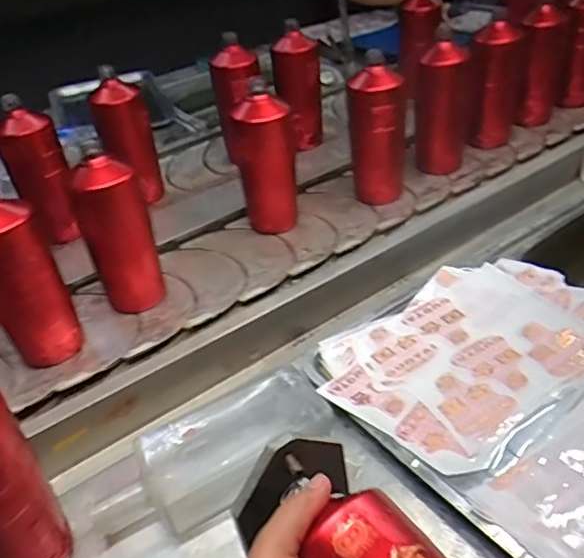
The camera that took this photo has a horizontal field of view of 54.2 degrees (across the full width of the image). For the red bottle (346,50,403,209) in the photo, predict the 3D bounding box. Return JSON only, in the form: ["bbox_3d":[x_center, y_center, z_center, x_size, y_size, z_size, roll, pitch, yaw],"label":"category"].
[{"bbox_3d":[0.122,-0.214,0.838,0.077,0.193,0.079,-4,35,8],"label":"red bottle"}]

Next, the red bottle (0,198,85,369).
[{"bbox_3d":[-0.288,0.004,0.615,0.064,0.201,0.070,12,37,20],"label":"red bottle"}]

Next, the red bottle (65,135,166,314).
[{"bbox_3d":[-0.212,-0.055,0.692,0.069,0.201,0.058,3,35,8],"label":"red bottle"}]

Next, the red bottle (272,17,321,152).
[{"bbox_3d":[0.007,-0.334,0.999,0.076,0.198,0.070,-4,35,-2],"label":"red bottle"}]

